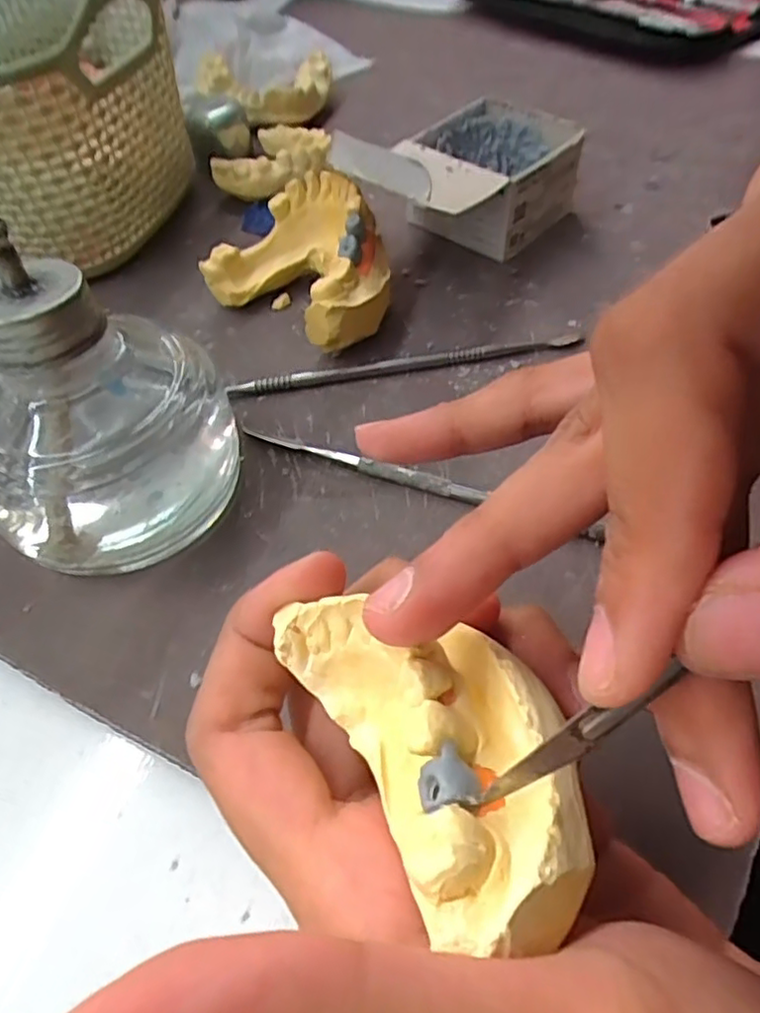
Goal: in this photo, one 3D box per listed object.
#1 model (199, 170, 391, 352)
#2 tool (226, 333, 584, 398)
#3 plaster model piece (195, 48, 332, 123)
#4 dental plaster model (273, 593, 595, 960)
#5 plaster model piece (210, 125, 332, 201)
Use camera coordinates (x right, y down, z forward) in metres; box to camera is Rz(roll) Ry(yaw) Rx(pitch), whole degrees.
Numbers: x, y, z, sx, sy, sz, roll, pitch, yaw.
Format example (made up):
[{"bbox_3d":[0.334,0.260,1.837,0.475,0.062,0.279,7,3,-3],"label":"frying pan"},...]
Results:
[{"bbox_3d":[-0.027,-0.092,0.248,0.075,0.038,0.056,31,61,24],"label":"model"},{"bbox_3d":[0.010,-0.053,0.239,0.130,0.007,0.007,-10,53,-4],"label":"tool"},{"bbox_3d":[-0.063,-0.230,0.354,0.071,0.021,0.053,-9,53,-3],"label":"plaster model piece"},{"bbox_3d":[0.009,0.034,0.102,0.031,0.021,0.061,-29,37,-17],"label":"dental plaster model"},{"bbox_3d":[-0.051,-0.170,0.317,0.054,0.020,0.054,-1,53,3],"label":"plaster model piece"}]

